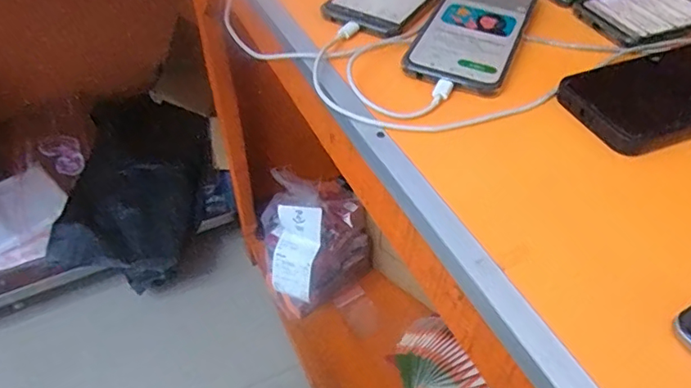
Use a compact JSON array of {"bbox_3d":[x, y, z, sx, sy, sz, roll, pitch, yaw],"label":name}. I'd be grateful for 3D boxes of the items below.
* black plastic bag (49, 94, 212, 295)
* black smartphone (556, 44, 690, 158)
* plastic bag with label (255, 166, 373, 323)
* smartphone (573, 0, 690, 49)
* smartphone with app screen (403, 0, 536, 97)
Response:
[{"bbox_3d":[-0.514,-0.012,1.267,0.287,0.261,0.400,10,46,8],"label":"black plastic bag"},{"bbox_3d":[0.243,-0.077,0.390,0.170,0.010,0.084,-15,48,-15],"label":"black smartphone"},{"bbox_3d":[-0.065,0.097,1.055,0.210,0.262,0.151,-33,55,-29],"label":"plastic bag with label"},{"bbox_3d":[0.295,-0.169,0.480,0.168,0.008,0.085,-17,48,-17],"label":"smartphone"},{"bbox_3d":[0.112,-0.144,0.454,0.078,0.009,0.165,19,48,16],"label":"smartphone with app screen"}]

